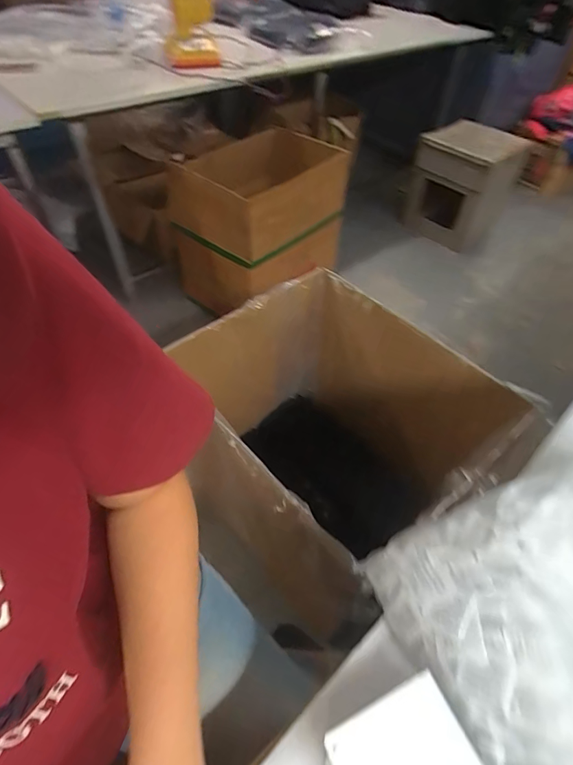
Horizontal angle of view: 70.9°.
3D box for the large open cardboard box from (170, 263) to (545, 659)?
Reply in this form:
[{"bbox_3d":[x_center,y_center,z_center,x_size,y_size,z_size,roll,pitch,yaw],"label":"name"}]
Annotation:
[{"bbox_3d":[0.065,0.182,1.007,0.653,0.571,0.593,37,58,25],"label":"large open cardboard box"}]

